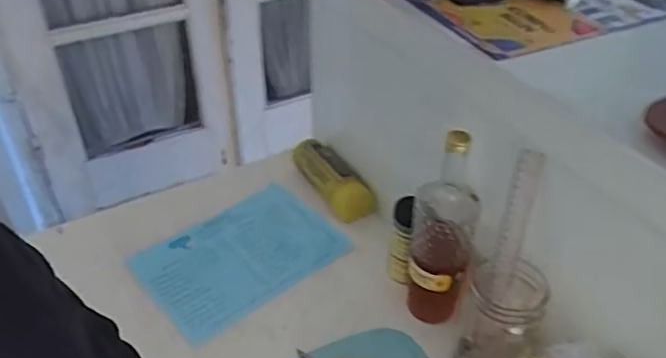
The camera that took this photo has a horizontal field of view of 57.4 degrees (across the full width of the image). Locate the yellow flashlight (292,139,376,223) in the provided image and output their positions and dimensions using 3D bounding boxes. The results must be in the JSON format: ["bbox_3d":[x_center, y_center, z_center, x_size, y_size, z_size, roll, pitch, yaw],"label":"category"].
[{"bbox_3d":[-0.004,-0.001,1.034,0.064,0.054,0.193,-24,43,-27],"label":"yellow flashlight"}]

